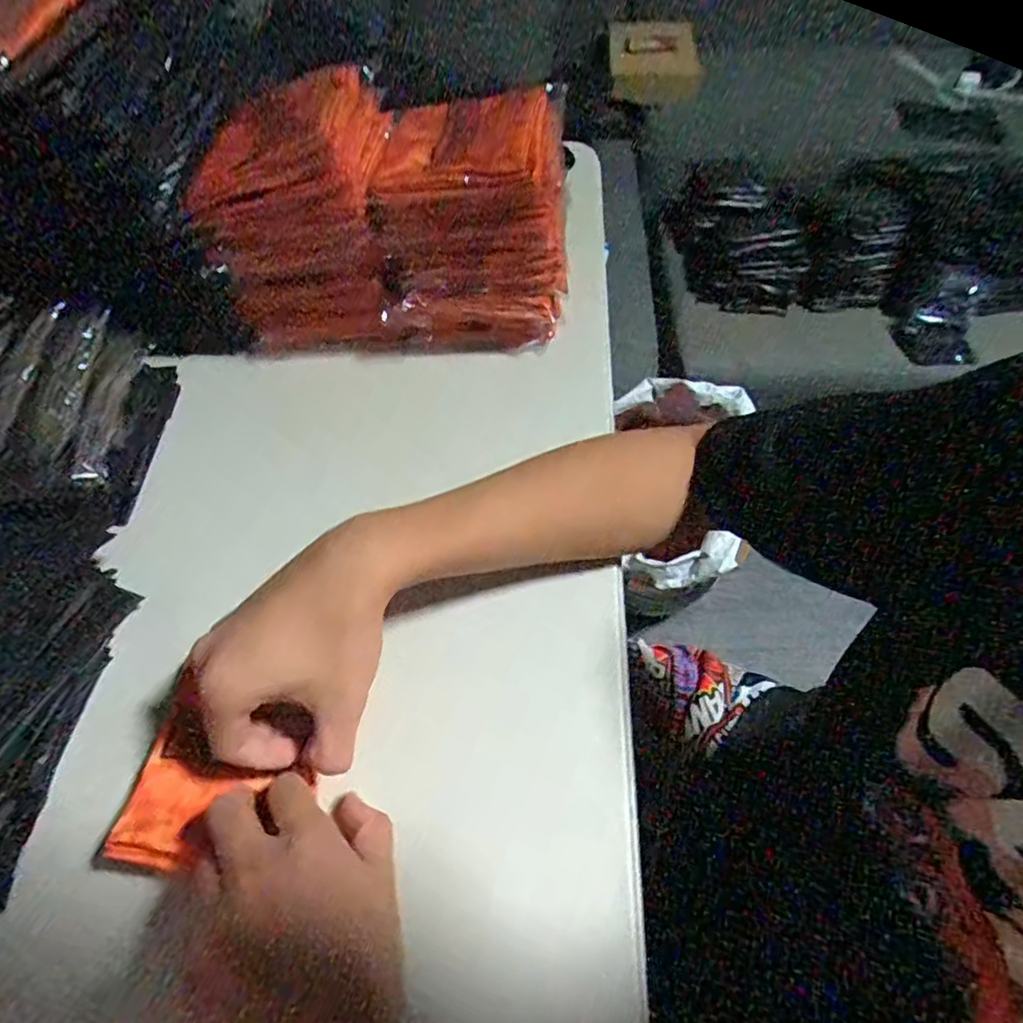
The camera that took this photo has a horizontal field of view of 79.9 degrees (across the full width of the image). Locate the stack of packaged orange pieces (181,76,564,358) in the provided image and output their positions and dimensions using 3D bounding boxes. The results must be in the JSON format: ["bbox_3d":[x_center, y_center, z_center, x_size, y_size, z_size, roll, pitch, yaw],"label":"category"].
[{"bbox_3d":[-0.093,-0.241,0.505,0.275,0.161,0.123,2,58,2],"label":"stack of packaged orange pieces"}]

